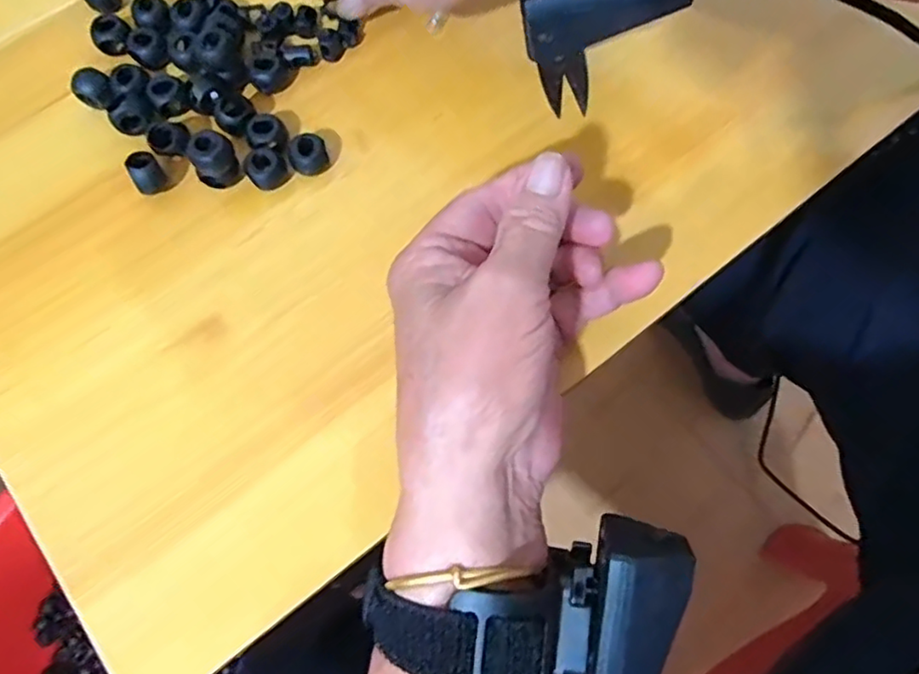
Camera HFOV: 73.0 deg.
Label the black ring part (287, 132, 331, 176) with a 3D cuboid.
[{"bbox_3d":[-0.065,-0.078,0.268,0.016,0.013,0.013,-21,73,-7],"label":"black ring part"}]

